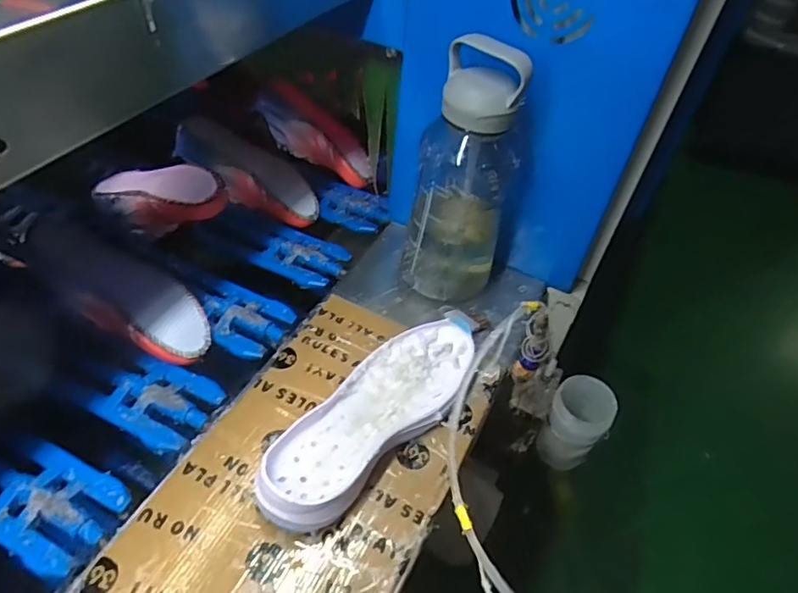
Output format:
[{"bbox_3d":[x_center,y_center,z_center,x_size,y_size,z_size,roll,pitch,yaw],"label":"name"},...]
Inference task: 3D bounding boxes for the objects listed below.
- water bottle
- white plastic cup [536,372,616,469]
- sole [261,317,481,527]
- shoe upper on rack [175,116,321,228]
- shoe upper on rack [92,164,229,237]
[{"bbox_3d":[0.084,-0.137,0.659,0.120,0.304,0.115,16,48,7],"label":"water bottle"},{"bbox_3d":[0.231,0.169,0.756,0.072,0.134,0.071,4,48,-4],"label":"white plastic cup"},{"bbox_3d":[-0.024,0.120,0.572,0.103,0.049,0.276,32,52,20],"label":"sole"},{"bbox_3d":[-0.234,-0.188,0.872,0.248,0.079,0.086,33,50,-1],"label":"shoe upper on rack"},{"bbox_3d":[-0.318,-0.122,0.759,0.233,0.079,0.073,6,43,29],"label":"shoe upper on rack"}]

